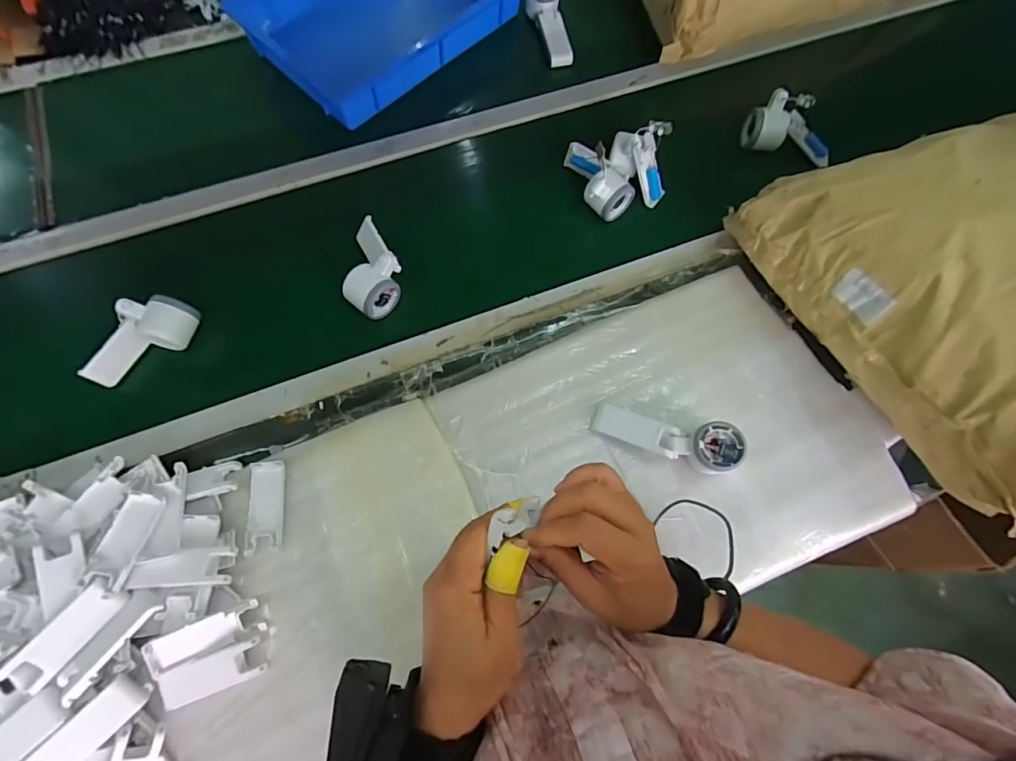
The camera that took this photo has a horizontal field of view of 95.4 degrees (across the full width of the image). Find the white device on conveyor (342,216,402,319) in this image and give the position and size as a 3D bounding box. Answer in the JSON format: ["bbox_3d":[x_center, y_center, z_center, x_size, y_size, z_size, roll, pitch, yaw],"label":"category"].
[{"bbox_3d":[-0.182,-0.158,0.633,0.069,0.046,0.147,1,72,-2],"label":"white device on conveyor"}]

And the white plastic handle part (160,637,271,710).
[{"bbox_3d":[-0.309,0.307,0.485,0.092,0.022,0.038,-18,74,-8],"label":"white plastic handle part"}]

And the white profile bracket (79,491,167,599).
[{"bbox_3d":[-0.404,0.170,0.487,0.039,0.006,0.099,15,55,-9],"label":"white profile bracket"}]

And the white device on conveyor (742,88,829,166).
[{"bbox_3d":[0.449,-0.398,0.724,0.138,0.065,0.061,19,72,4],"label":"white device on conveyor"}]

